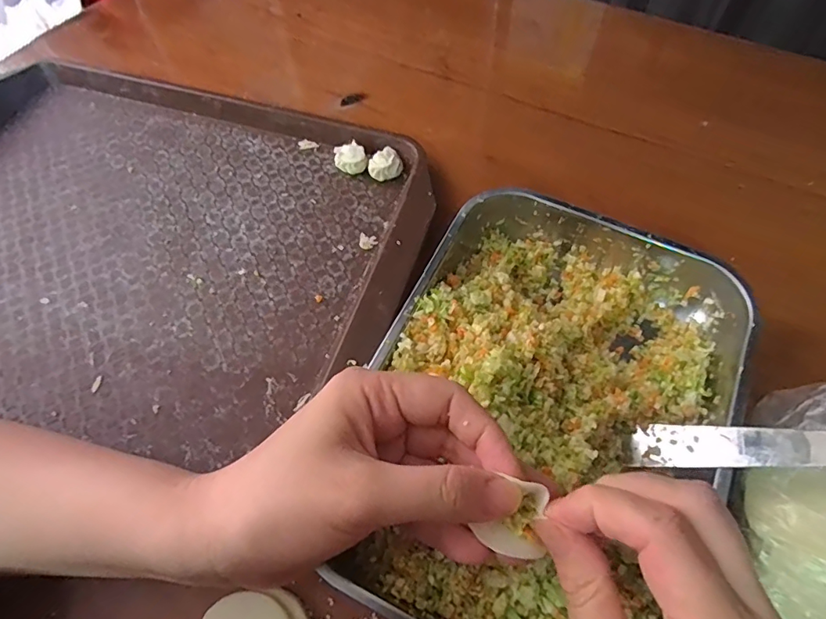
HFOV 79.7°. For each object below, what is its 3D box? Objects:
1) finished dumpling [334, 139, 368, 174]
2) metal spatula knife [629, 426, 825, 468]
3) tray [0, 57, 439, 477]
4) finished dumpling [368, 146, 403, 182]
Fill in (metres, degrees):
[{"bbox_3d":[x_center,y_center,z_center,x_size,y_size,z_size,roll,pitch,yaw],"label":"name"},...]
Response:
[{"bbox_3d":[-0.049,-0.117,0.387,0.024,0.018,0.022,0,61,1],"label":"finished dumpling"},{"bbox_3d":[0.179,0.064,0.228,0.146,0.006,0.020,-10,54,35],"label":"metal spatula knife"},{"bbox_3d":[-0.202,-0.058,0.353,0.404,0.026,0.281,16,62,9],"label":"tray"},{"bbox_3d":[-0.021,-0.110,0.379,0.024,0.019,0.018,-34,66,-17],"label":"finished dumpling"}]

